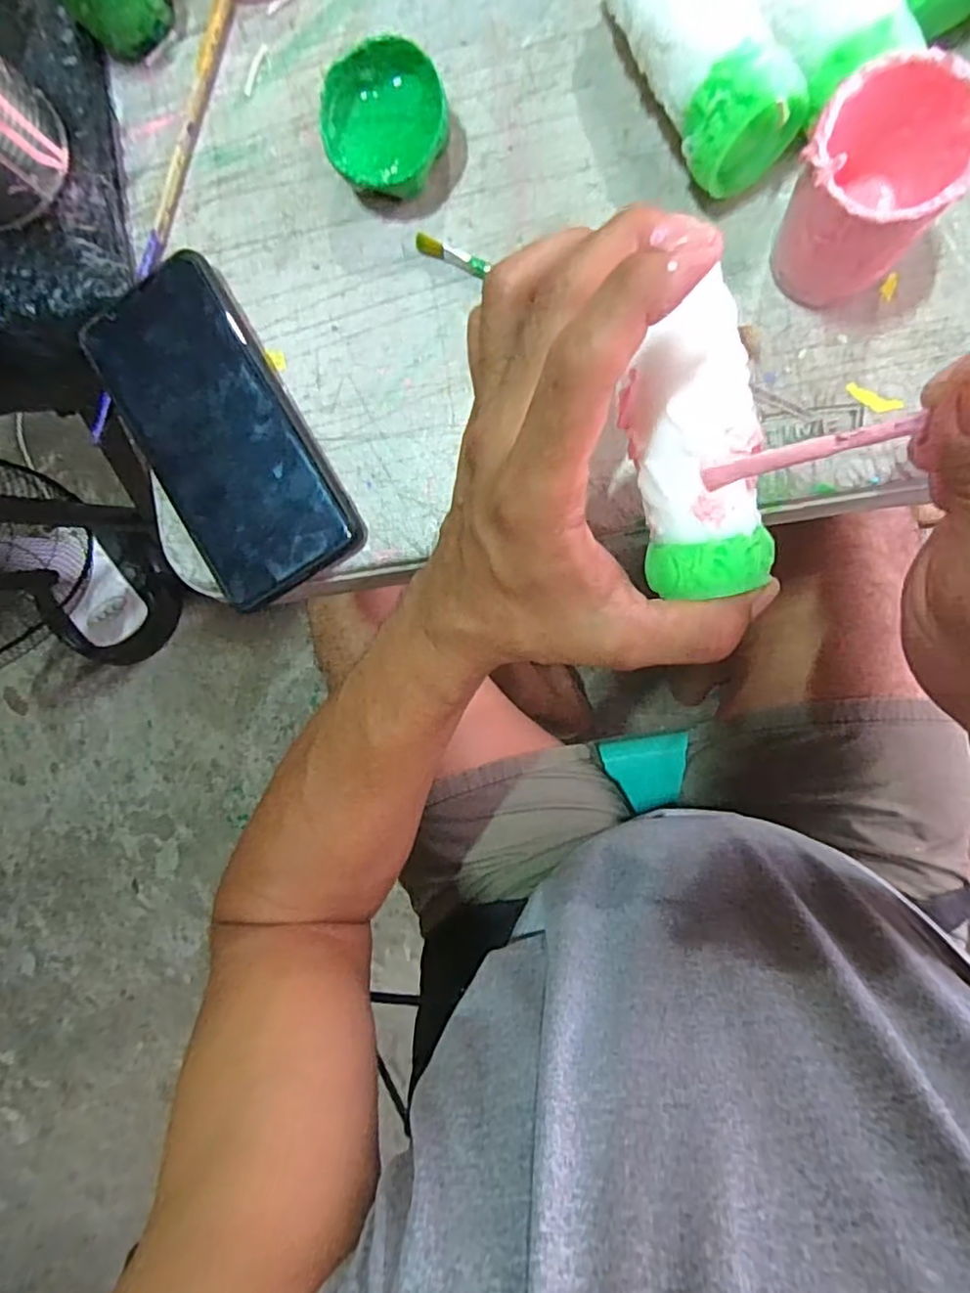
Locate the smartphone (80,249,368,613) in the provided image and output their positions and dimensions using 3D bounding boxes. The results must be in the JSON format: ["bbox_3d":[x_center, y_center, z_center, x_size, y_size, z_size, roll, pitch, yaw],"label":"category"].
[{"bbox_3d":[-0.127,-0.102,0.295,0.075,0.016,0.160,-30,87,9],"label":"smartphone"}]

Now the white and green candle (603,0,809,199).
[{"bbox_3d":[0.080,-0.233,0.240,0.043,0.045,0.112,-27,87,9],"label":"white and green candle"}]

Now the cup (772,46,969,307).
[{"bbox_3d":[0.133,-0.157,0.220,0.048,0.062,0.053,39,97,6],"label":"cup"}]

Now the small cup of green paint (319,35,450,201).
[{"bbox_3d":[-0.042,-0.225,0.270,0.052,0.026,0.054,0,92,9],"label":"small cup of green paint"}]

